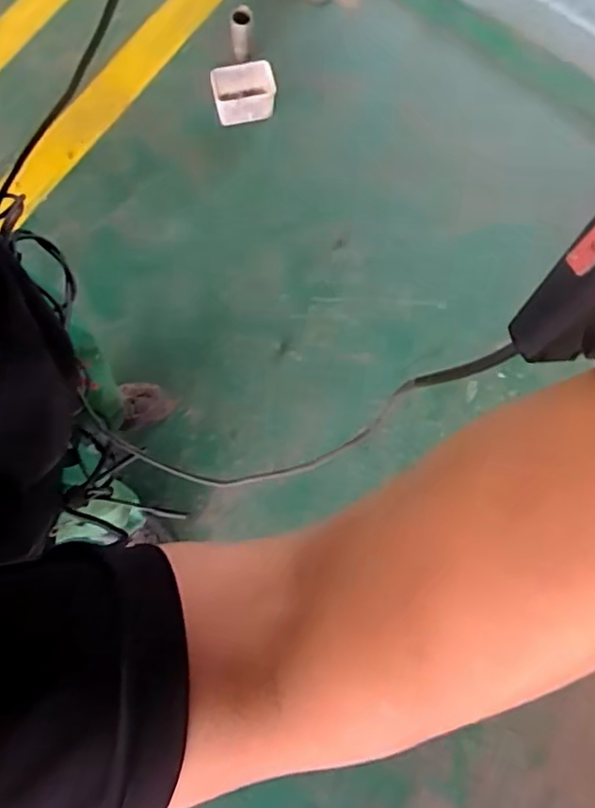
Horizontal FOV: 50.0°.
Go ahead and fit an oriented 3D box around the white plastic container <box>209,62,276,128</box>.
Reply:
[{"bbox_3d":[-0.140,-0.818,1.679,0.166,0.089,0.130,-7,79,-1],"label":"white plastic container"}]

